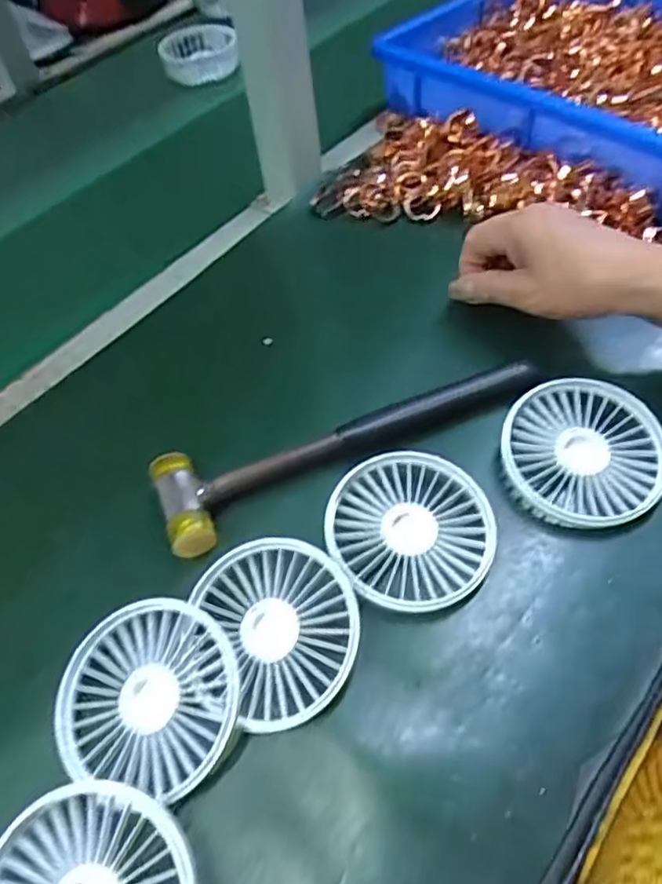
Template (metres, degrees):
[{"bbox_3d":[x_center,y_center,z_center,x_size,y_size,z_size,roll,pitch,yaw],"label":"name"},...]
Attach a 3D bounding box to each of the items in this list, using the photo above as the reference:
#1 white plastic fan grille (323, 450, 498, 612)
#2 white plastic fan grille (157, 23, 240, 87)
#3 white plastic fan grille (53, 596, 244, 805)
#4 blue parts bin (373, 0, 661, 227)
[{"bbox_3d":[0.044,0.045,0.337,0.088,0.018,0.084,-3,53,4],"label":"white plastic fan grille"},{"bbox_3d":[-0.141,-0.422,0.677,0.079,0.034,0.076,-8,53,-1],"label":"white plastic fan grille"},{"bbox_3d":[-0.085,0.116,0.293,0.085,0.021,0.078,9,55,13],"label":"white plastic fan grille"},{"bbox_3d":[0.245,-0.316,0.559,0.265,0.081,0.369,-39,58,-21],"label":"blue parts bin"}]

